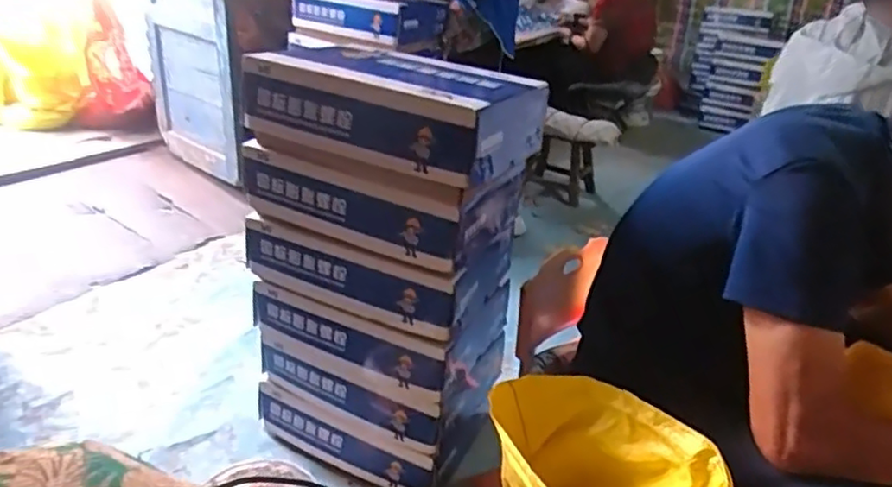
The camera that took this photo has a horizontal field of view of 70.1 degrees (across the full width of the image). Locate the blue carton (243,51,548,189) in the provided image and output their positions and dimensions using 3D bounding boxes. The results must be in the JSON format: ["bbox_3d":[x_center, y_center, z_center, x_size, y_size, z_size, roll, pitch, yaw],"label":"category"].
[{"bbox_3d":[-0.078,-0.219,1.025,0.415,0.138,0.266,16,29,21],"label":"blue carton"}]

